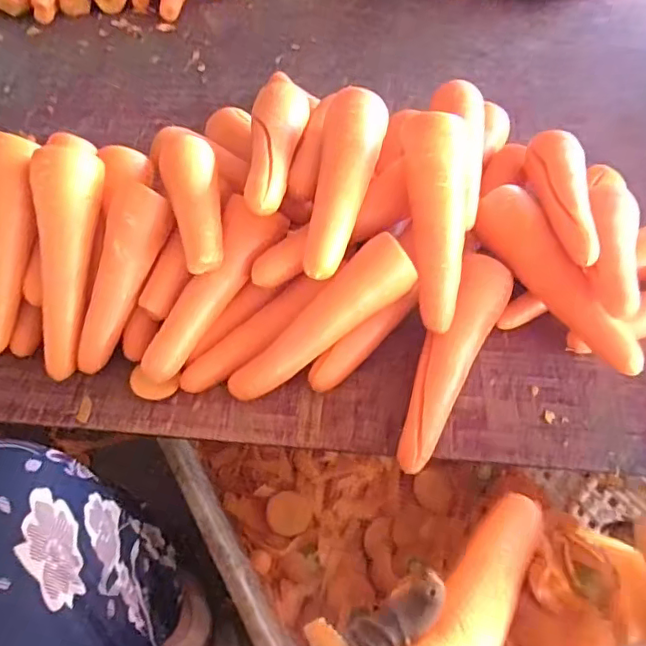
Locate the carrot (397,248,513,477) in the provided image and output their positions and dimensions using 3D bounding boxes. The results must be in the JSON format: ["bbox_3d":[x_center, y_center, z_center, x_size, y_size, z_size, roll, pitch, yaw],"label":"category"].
[{"bbox_3d":[0.112,0.029,0.496,0.046,0.058,0.212,23,59,19],"label":"carrot"}]

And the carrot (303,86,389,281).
[{"bbox_3d":[0.020,-0.131,0.497,0.054,0.043,0.202,6,55,8],"label":"carrot"}]

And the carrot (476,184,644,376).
[{"bbox_3d":[0.206,-0.038,0.494,0.044,0.042,0.193,-27,70,-15],"label":"carrot"}]

